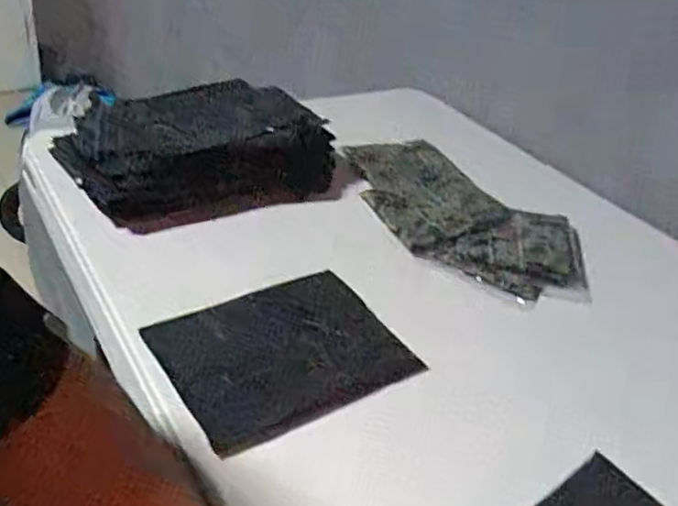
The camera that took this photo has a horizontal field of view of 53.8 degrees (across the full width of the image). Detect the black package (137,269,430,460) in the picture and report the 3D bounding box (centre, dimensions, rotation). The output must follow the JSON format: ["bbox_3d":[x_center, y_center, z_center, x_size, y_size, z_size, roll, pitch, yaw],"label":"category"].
[{"bbox_3d":[-0.045,0.077,0.531,0.180,0.016,0.138,-17,40,-32],"label":"black package"}]

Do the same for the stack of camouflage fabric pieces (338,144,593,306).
[{"bbox_3d":[0.120,-0.052,0.738,0.147,0.034,0.327,-14,39,-30],"label":"stack of camouflage fabric pieces"}]

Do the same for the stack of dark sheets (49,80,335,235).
[{"bbox_3d":[-0.158,-0.118,0.750,0.275,0.076,0.185,-18,41,-33],"label":"stack of dark sheets"}]

